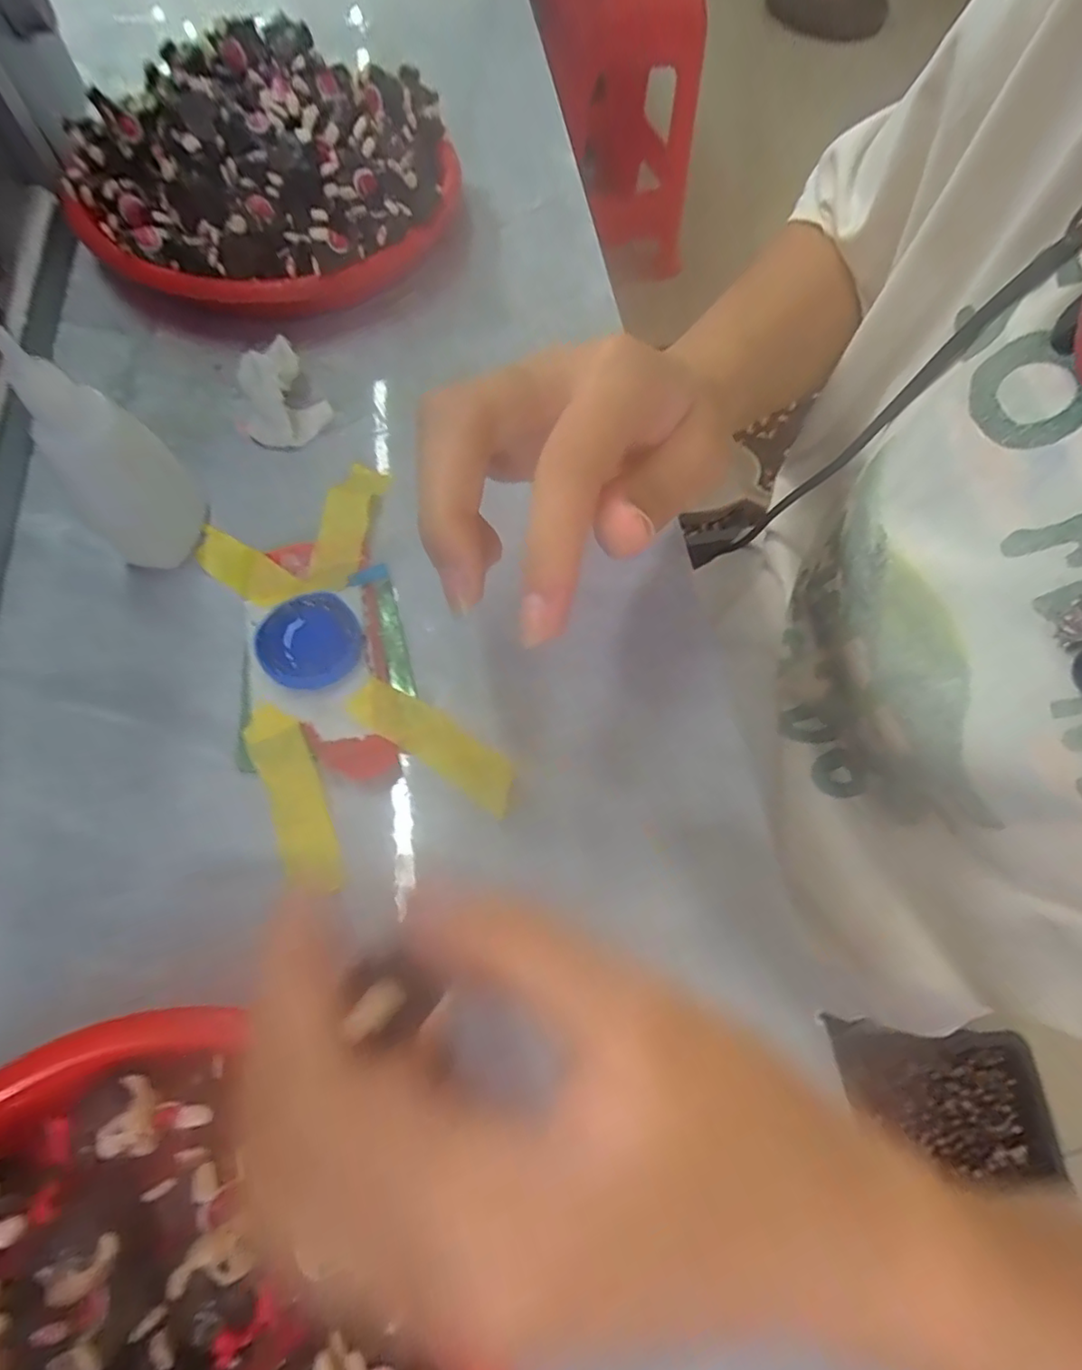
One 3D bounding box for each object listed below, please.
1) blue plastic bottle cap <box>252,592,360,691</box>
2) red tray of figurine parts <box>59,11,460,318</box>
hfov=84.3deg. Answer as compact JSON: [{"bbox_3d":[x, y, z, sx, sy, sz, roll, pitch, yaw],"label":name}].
[{"bbox_3d":[-0.089,-0.017,0.232,0.037,0.011,0.035,1,67,-3],"label":"blue plastic bottle cap"},{"bbox_3d":[-0.137,-0.255,0.302,0.185,0.061,0.161,-7,66,-8],"label":"red tray of figurine parts"}]

